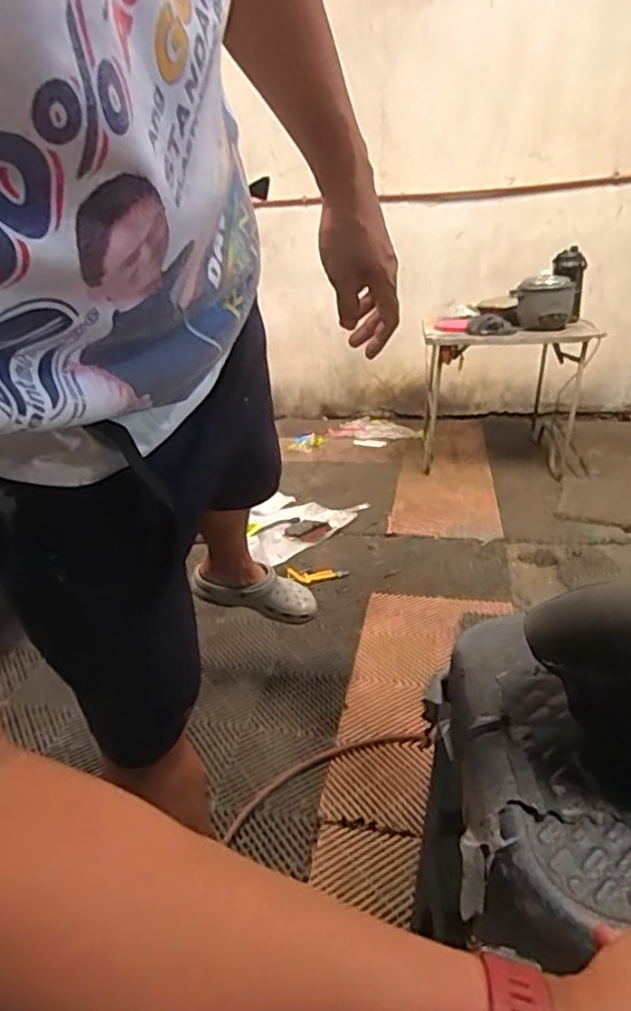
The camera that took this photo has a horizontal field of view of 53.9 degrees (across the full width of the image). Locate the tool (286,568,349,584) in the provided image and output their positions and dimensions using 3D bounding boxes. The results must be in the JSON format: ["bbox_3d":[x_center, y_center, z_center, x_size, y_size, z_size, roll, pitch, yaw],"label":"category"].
[{"bbox_3d":[0.004,0.220,1.937,0.192,0.018,0.079,-1,23,4],"label":"tool"}]

